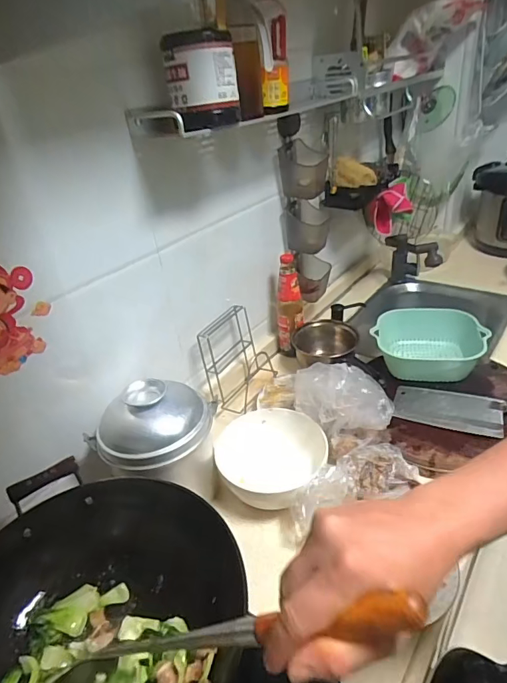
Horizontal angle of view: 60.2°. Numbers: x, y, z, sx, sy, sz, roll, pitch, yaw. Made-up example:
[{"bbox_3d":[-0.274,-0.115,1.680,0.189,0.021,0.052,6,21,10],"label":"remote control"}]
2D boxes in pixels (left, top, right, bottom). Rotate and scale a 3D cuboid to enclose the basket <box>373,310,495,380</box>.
[{"bbox_3d":[0.407,0.020,1.017,0.235,0.100,0.215,2,33,14],"label":"basket"}]

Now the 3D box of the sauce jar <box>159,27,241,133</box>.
[{"bbox_3d":[-0.080,-0.409,0.683,0.112,0.131,0.094,-8,32,-1],"label":"sauce jar"}]

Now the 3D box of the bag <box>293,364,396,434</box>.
[{"bbox_3d":[0.169,0.104,0.834,0.168,0.094,0.118,-7,32,0],"label":"bag"}]

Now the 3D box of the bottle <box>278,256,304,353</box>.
[{"bbox_3d":[0.093,-0.085,1.131,0.067,0.273,0.069,-3,32,7],"label":"bottle"}]

